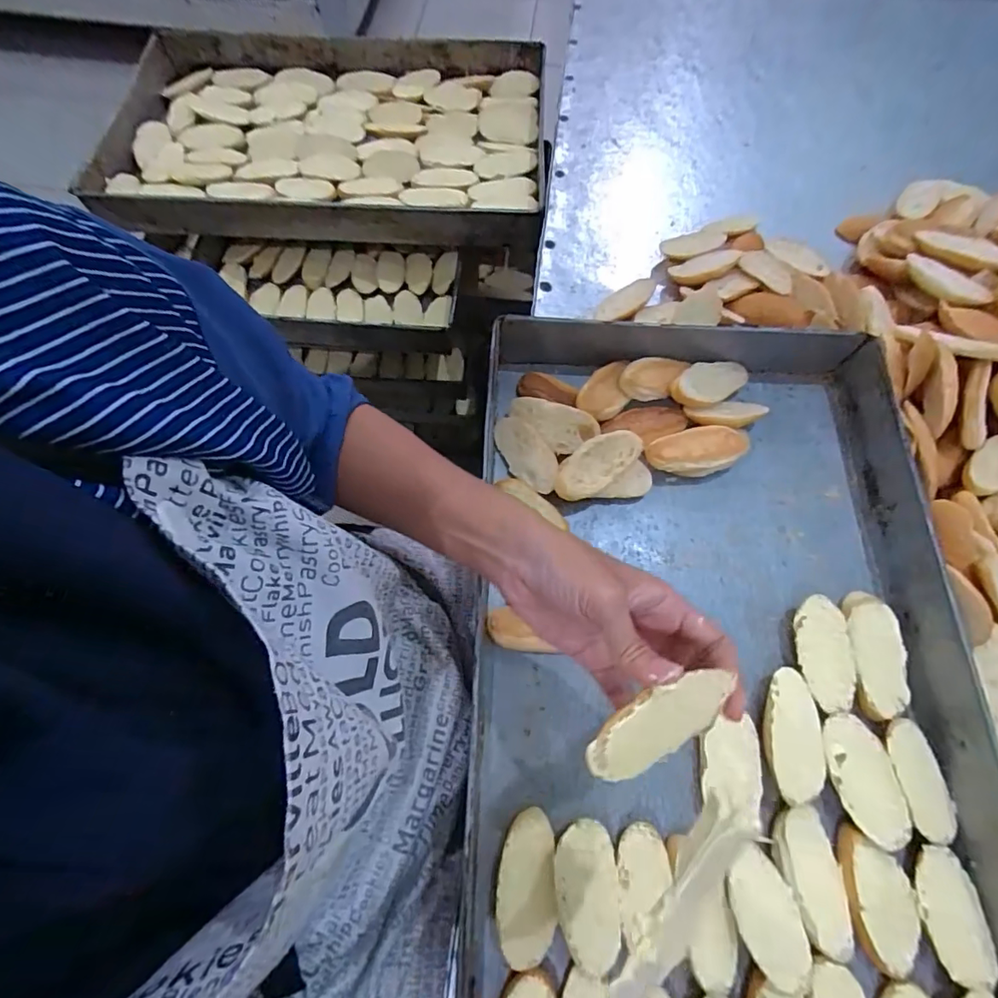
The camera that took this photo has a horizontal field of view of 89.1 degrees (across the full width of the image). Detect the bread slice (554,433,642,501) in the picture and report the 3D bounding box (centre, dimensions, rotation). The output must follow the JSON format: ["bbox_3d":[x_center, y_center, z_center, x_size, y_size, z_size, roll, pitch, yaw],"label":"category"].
[{"bbox_3d":[0.089,-0.033,0.457,0.083,0.019,0.039,-31,72,-12],"label":"bread slice"}]

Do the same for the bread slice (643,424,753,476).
[{"bbox_3d":[0.187,-0.043,0.483,0.095,0.028,0.043,-11,69,-5],"label":"bread slice"}]

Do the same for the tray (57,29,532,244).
[{"bbox_3d":[-0.251,-0.539,0.740,0.619,0.073,0.385,6,68,2],"label":"tray"}]

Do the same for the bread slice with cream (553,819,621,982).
[{"bbox_3d":[0.061,0.277,0.358,0.044,0.024,0.086,0,68,-1],"label":"bread slice with cream"}]

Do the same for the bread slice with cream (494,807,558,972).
[{"bbox_3d":[0.019,0.273,0.359,0.041,0.019,0.090,0,68,-1],"label":"bread slice with cream"}]

